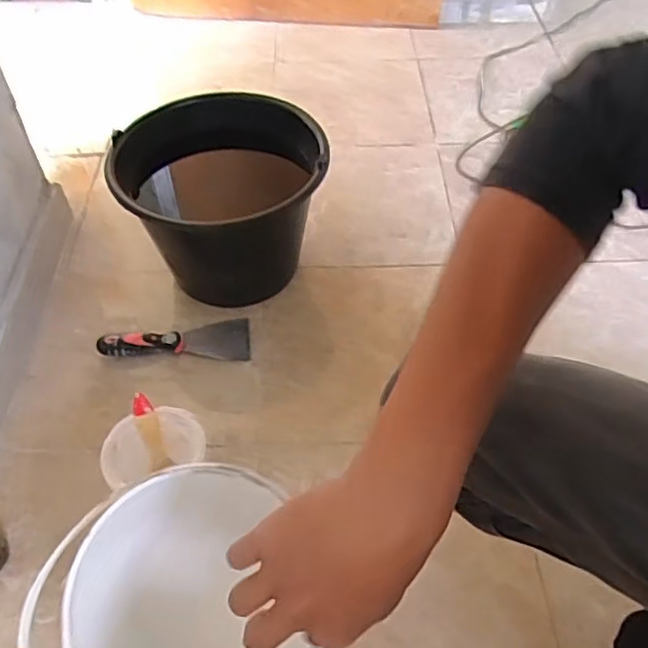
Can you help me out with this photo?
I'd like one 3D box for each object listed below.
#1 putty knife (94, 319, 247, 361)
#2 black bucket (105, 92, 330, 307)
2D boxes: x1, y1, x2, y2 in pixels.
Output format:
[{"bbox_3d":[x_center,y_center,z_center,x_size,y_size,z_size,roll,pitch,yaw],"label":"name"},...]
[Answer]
[{"bbox_3d":[-0.198,0.022,0.844,0.195,0.023,0.066,-2,52,-7],"label":"putty knife"},{"bbox_3d":[-0.142,-0.162,0.880,0.266,0.211,0.259,-7,52,-3],"label":"black bucket"}]

